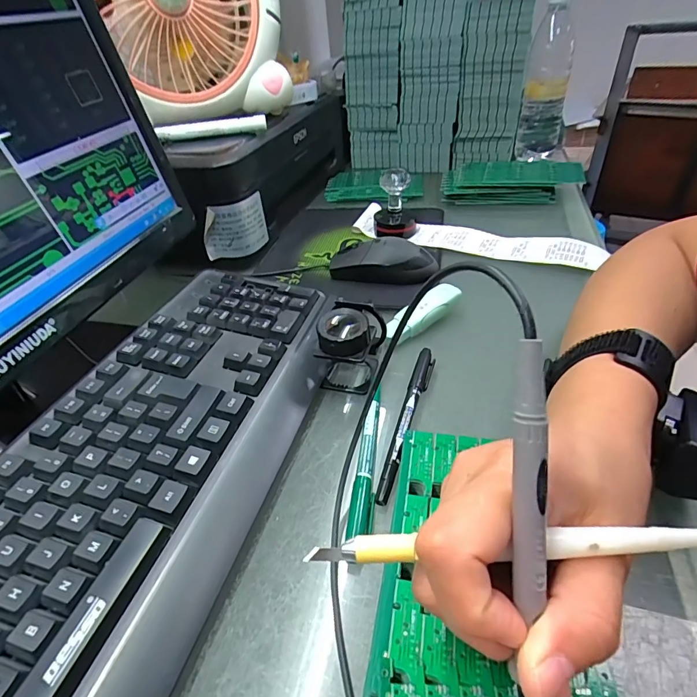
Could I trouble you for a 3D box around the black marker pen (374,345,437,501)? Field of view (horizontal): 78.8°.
[{"bbox_3d":[0.042,0.046,0.299,0.013,0.012,0.141,10,42,18],"label":"black marker pen"}]

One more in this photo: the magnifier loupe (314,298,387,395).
[{"bbox_3d":[0.003,-0.003,0.332,0.037,0.058,0.054,11,42,19],"label":"magnifier loupe"}]

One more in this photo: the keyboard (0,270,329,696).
[{"bbox_3d":[-0.127,0.080,0.257,0.160,0.041,0.434,6,41,14],"label":"keyboard"}]

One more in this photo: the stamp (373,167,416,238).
[{"bbox_3d":[0.056,-0.179,0.517,0.050,0.076,0.052,-3,39,4],"label":"stamp"}]

